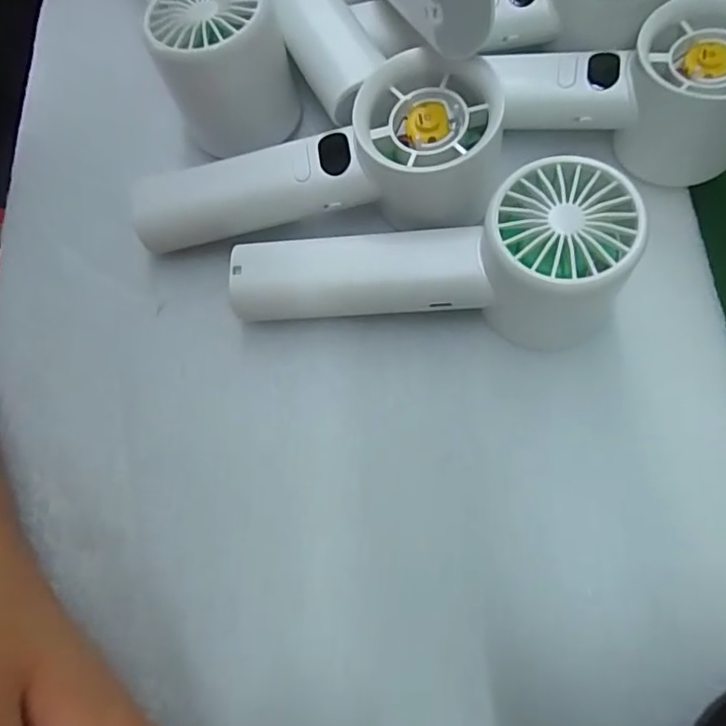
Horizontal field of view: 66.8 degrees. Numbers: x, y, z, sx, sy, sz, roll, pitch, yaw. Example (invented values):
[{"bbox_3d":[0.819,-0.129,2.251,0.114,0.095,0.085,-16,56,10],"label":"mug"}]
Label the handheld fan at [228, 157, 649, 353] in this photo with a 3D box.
[{"bbox_3d":[0.026,-0.037,0.229,0.157,0.057,0.055,-2,71,15],"label":"handheld fan"}]

